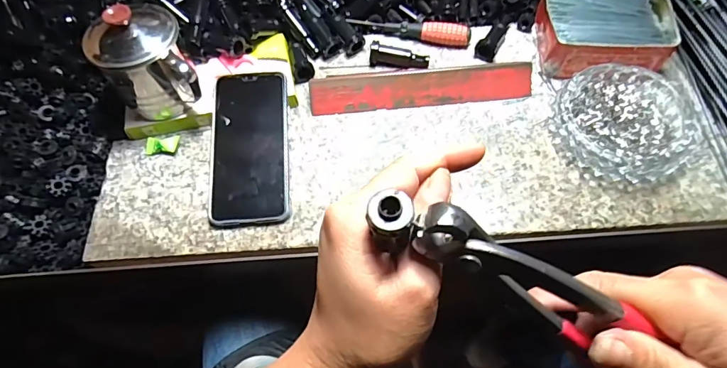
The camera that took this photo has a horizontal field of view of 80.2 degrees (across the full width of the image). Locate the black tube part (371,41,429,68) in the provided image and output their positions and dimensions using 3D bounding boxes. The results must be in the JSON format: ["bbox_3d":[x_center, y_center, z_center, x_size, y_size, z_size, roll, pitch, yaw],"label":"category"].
[{"bbox_3d":[0.040,-0.141,0.477,0.065,0.021,0.017,7,63,6],"label":"black tube part"}]

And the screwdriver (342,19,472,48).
[{"bbox_3d":[0.052,-0.176,0.492,0.135,0.021,0.022,12,64,9],"label":"screwdriver"}]

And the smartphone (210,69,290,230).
[{"bbox_3d":[-0.111,-0.038,0.421,0.074,0.007,0.155,-5,71,1],"label":"smartphone"}]

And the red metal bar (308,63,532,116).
[{"bbox_3d":[0.059,-0.102,0.449,0.228,0.024,0.034,-5,63,0],"label":"red metal bar"}]

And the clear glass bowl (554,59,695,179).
[{"bbox_3d":[0.247,-0.059,0.414,0.119,0.029,0.119,-1,63,2],"label":"clear glass bowl"}]

